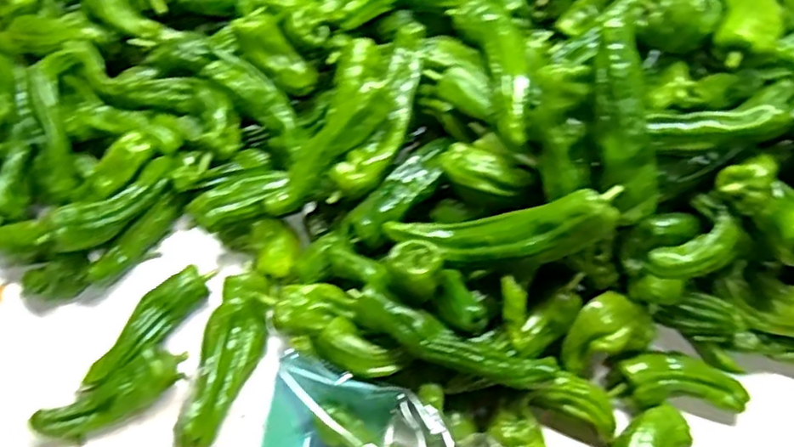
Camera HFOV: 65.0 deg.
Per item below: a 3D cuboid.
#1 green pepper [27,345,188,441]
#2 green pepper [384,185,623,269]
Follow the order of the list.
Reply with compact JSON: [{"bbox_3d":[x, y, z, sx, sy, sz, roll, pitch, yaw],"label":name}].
[{"bbox_3d":[-0.232,0.143,0.512,0.116,0.034,0.041,-28,62,-17],"label":"green pepper"},{"bbox_3d":[0.081,0.008,0.494,0.178,0.033,0.042,-10,54,26],"label":"green pepper"}]

